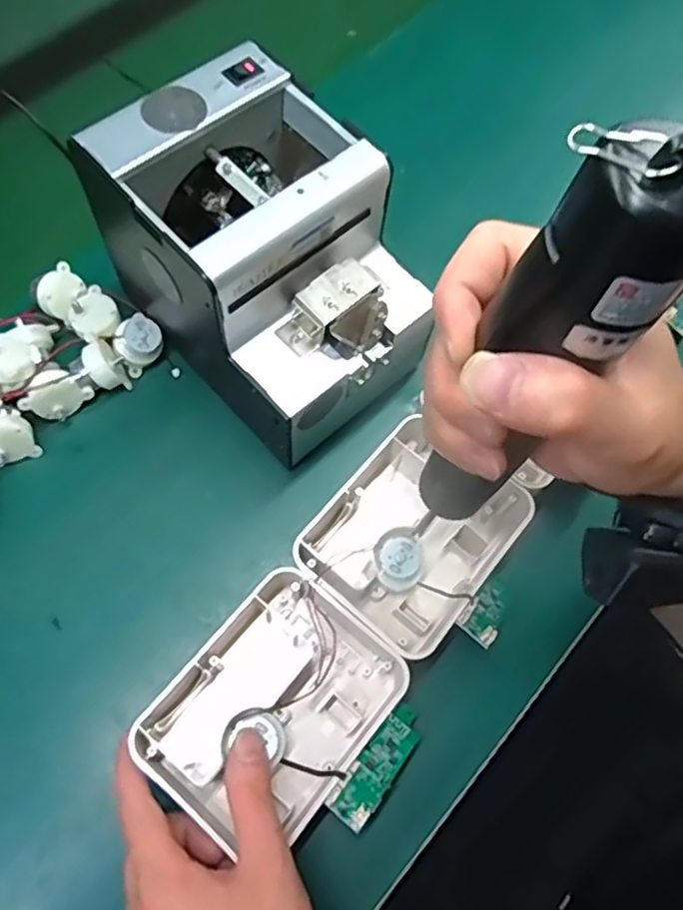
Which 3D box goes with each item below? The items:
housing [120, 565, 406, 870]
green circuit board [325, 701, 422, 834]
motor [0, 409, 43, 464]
[{"bbox_3d":[-0.035,0.139,0.363,0.099,0.048,0.126,35,70,18],"label":"housing"},{"bbox_3d":[0.021,0.163,0.350,0.022,0.007,0.069,42,50,9],"label":"green circuit board"},{"bbox_3d":[-0.216,-0.013,0.422,0.033,0.037,0.023,-22,50,-16],"label":"motor"}]

